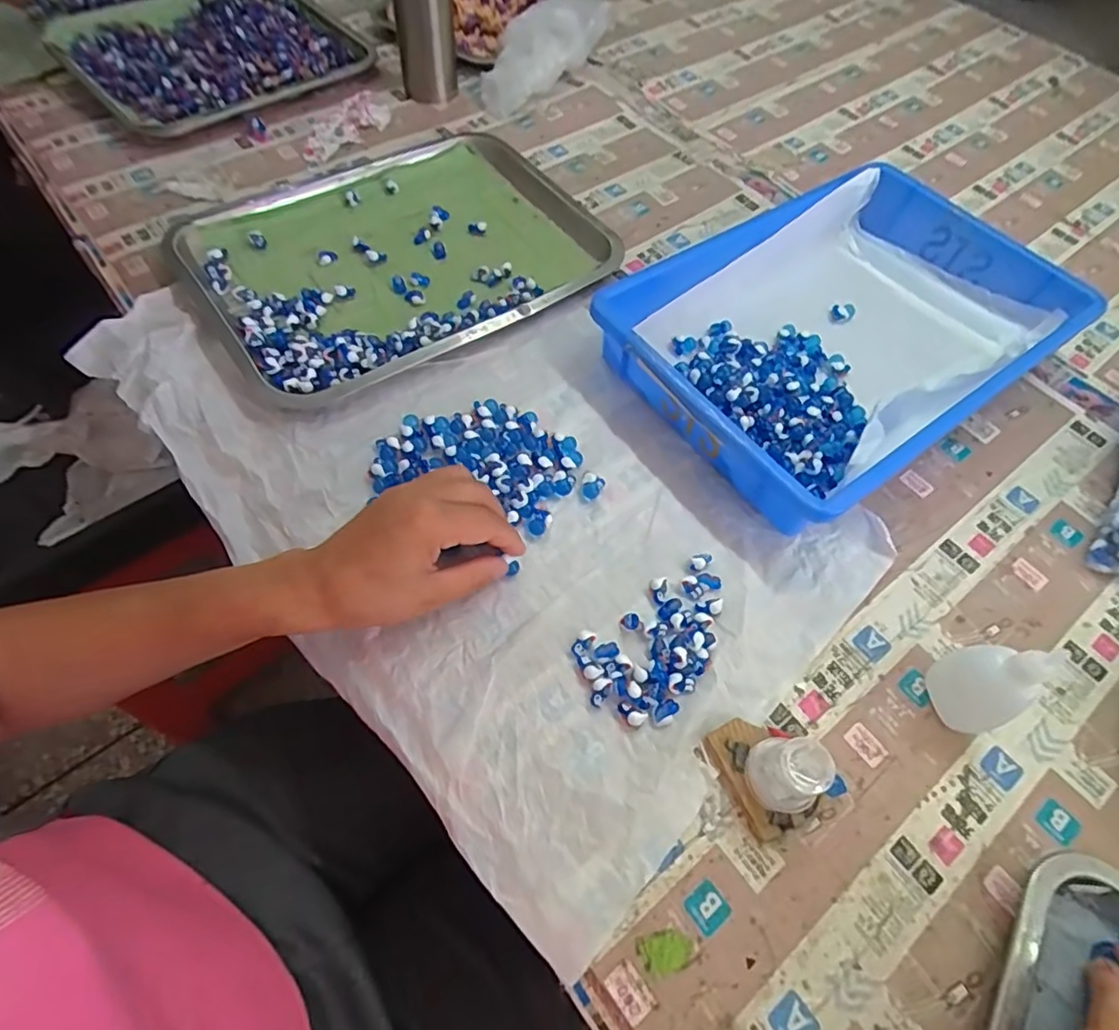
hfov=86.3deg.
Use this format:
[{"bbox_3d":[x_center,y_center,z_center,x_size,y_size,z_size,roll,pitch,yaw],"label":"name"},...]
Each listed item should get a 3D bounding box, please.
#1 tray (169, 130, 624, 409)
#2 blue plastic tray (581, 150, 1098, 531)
[{"bbox_3d":[-0.145,-0.256,0.562,0.359,0.022,0.282,-32,67,-19],"label":"tray"},{"bbox_3d":[0.237,-0.158,0.504,0.365,0.059,0.244,-32,67,-19],"label":"blue plastic tray"}]

